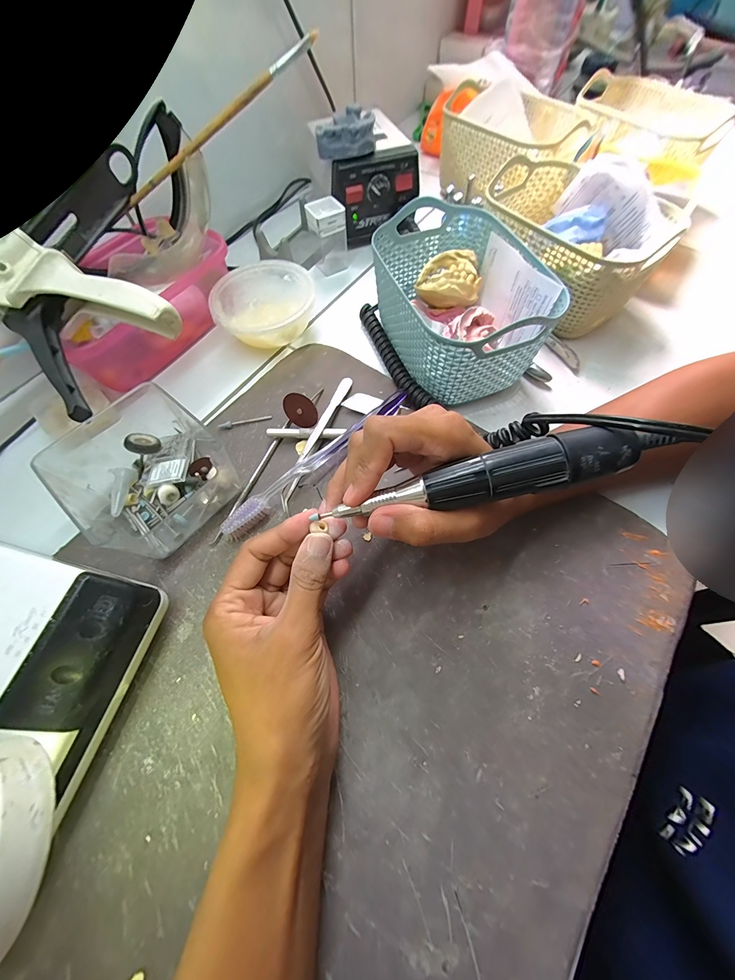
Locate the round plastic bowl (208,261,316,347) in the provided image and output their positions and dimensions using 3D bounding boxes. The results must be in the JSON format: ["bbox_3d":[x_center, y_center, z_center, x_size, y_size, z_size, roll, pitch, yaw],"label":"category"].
[{"bbox_3d":[-0.104,-0.186,0.347,0.100,0.039,0.102,0,64,1],"label":"round plastic bowl"}]

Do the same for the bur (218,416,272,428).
[{"bbox_3d":[-0.112,-0.063,0.305,0.047,0.006,0.005,-17,66,-8],"label":"bur"}]

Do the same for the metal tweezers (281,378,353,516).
[{"bbox_3d":[-0.044,-0.048,0.290,0.012,0.015,0.140,19,66,10],"label":"metal tweezers"}]

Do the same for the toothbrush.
[{"bbox_3d":[-0.038,-0.027,0.277,0.188,0.021,0.016,-40,70,-17],"label":"toothbrush"}]

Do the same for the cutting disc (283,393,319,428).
[{"bbox_3d":[-0.060,-0.070,0.293,0.032,0.030,0.004,0,32,22],"label":"cutting disc"}]

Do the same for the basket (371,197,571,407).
[{"bbox_3d":[0.080,-0.167,0.308,0.119,0.083,0.170,-21,65,-9],"label":"basket"}]

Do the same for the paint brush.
[{"bbox_3d":[-0.125,-0.303,0.277,0.196,0.008,0.011,-26,66,14],"label":"paint brush"}]

